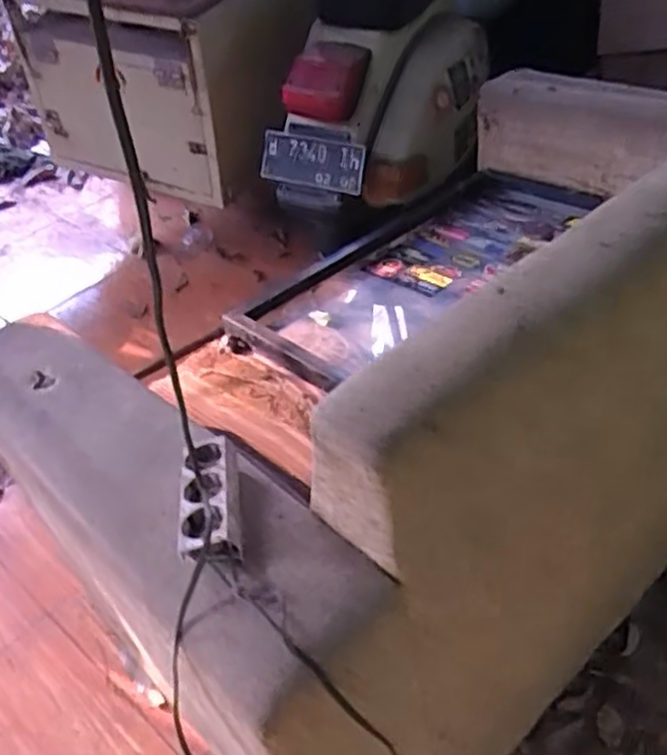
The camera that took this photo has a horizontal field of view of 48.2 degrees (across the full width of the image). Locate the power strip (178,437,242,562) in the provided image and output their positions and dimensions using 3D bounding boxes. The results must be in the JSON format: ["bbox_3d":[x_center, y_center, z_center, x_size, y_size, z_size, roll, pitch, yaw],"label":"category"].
[{"bbox_3d":[-0.115,0.105,0.674,0.050,0.034,0.127,-9,44,-5],"label":"power strip"}]

